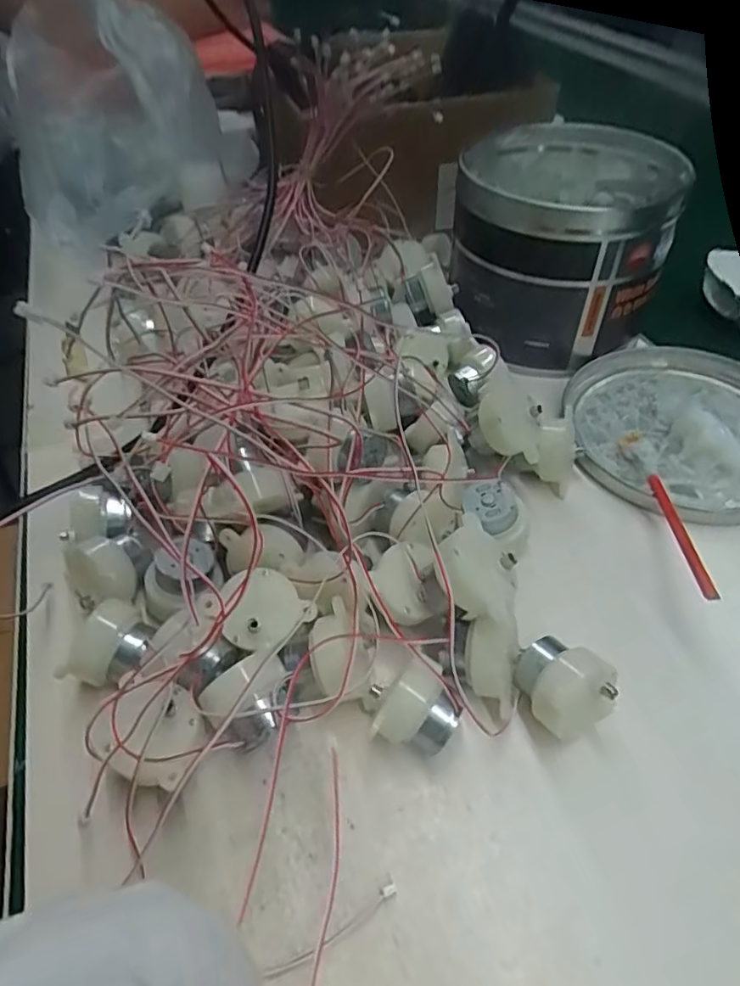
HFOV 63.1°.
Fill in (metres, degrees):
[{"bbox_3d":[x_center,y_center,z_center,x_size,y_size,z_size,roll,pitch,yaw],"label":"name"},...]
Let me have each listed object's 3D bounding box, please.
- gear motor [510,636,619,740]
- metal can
[{"bbox_3d":[0.070,0.071,0.224,0.033,0.033,0.031,-1,48,1],"label":"gear motor"},{"bbox_3d":[0.117,-0.158,0.386,0.126,0.105,0.138,4,48,6],"label":"metal can"}]

